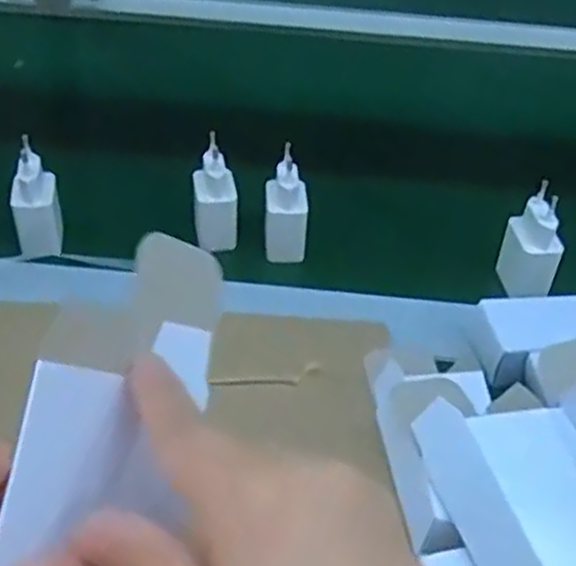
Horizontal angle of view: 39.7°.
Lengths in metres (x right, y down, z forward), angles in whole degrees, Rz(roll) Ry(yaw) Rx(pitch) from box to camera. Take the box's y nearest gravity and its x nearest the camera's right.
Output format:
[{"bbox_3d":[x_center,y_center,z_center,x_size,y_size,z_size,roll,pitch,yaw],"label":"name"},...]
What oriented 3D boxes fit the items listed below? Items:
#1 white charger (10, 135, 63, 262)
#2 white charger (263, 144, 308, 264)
[{"bbox_3d":[-0.173,-0.055,0.546,0.030,0.083,0.024,-9,44,-13],"label":"white charger"},{"bbox_3d":[-0.001,-0.052,0.552,0.028,0.077,0.024,0,42,-4],"label":"white charger"}]

